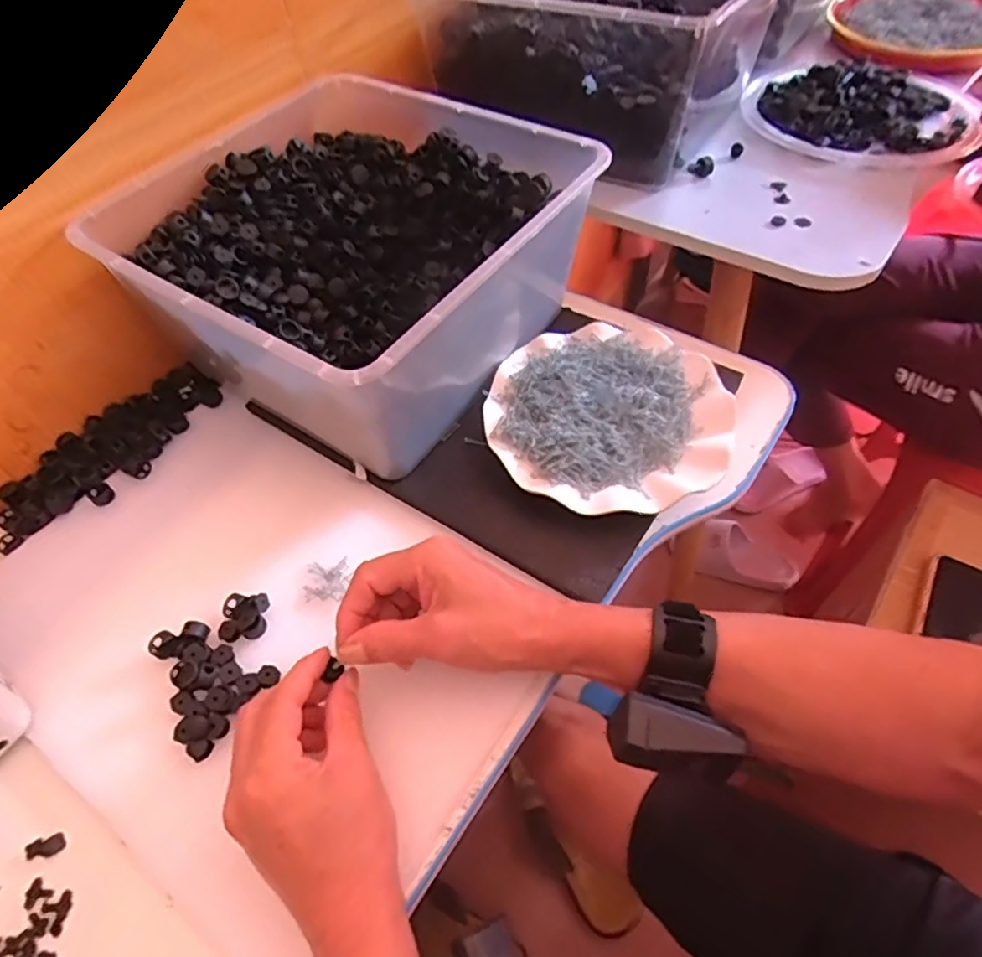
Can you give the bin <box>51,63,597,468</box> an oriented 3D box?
[{"bbox_3d":[-0.106,-0.170,0.531,0.296,0.149,0.298,26,59,21],"label":"bin"}]

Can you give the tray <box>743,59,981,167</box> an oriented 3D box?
[{"bbox_3d":[0.394,-0.407,0.682,0.220,0.024,0.242,11,55,12],"label":"tray"}]

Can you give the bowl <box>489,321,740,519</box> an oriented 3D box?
[{"bbox_3d":[0.090,-0.047,0.498,0.178,0.036,0.177,-2,54,2],"label":"bowl"}]

